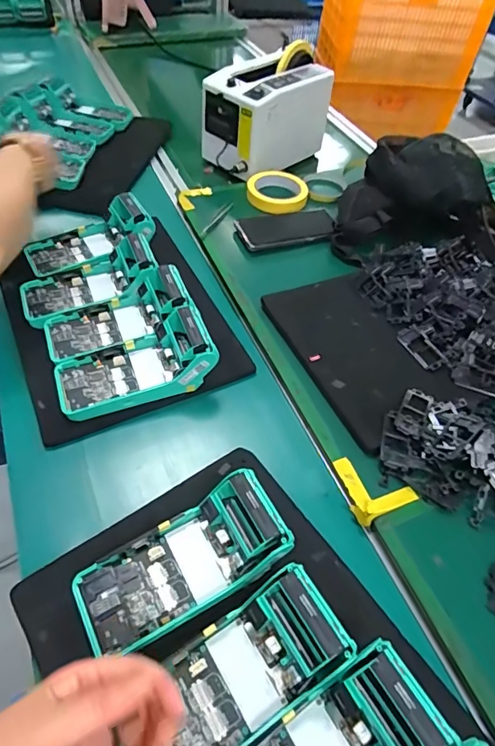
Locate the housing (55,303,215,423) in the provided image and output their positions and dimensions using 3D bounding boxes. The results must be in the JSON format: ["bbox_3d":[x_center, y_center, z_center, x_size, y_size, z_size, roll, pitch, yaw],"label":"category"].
[{"bbox_3d":[-0.125,-0.016,0.496,0.164,0.056,0.079,-15,54,-16],"label":"housing"}]

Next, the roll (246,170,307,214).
[{"bbox_3d":[0.049,-0.304,0.762,0.097,0.021,0.090,2,51,-3],"label":"roll"}]

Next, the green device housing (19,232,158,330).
[{"bbox_3d":[-0.202,-0.122,0.574,0.167,0.051,0.089,-12,53,-13],"label":"green device housing"}]

